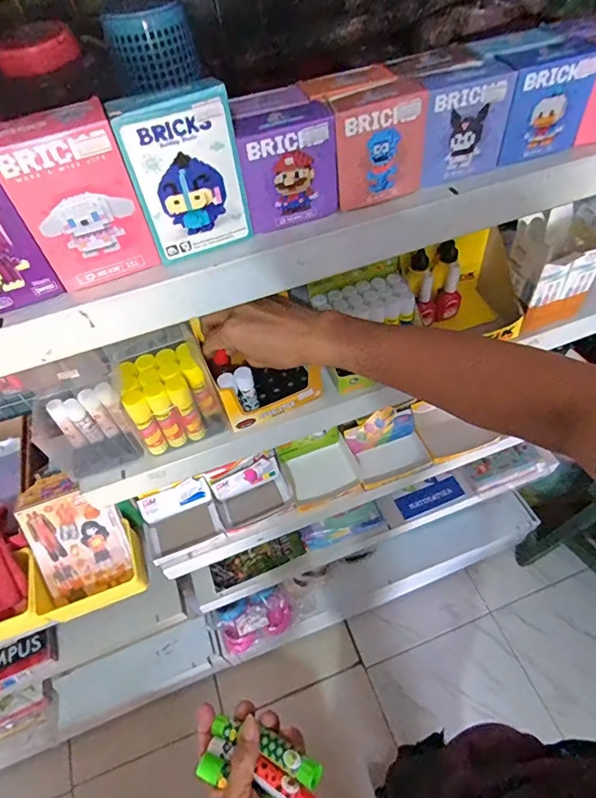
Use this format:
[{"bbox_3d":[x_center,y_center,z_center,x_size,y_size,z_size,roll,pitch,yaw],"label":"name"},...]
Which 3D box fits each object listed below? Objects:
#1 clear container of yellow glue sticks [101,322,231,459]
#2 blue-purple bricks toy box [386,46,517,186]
[{"bbox_3d":[-0.153,-0.013,0.550,0.102,0.119,0.089,-20,54,-10],"label":"clear container of yellow glue sticks"},{"bbox_3d":[0.132,-0.258,0.417,0.081,0.076,0.081,-18,54,-8],"label":"blue-purple bricks toy box"}]

